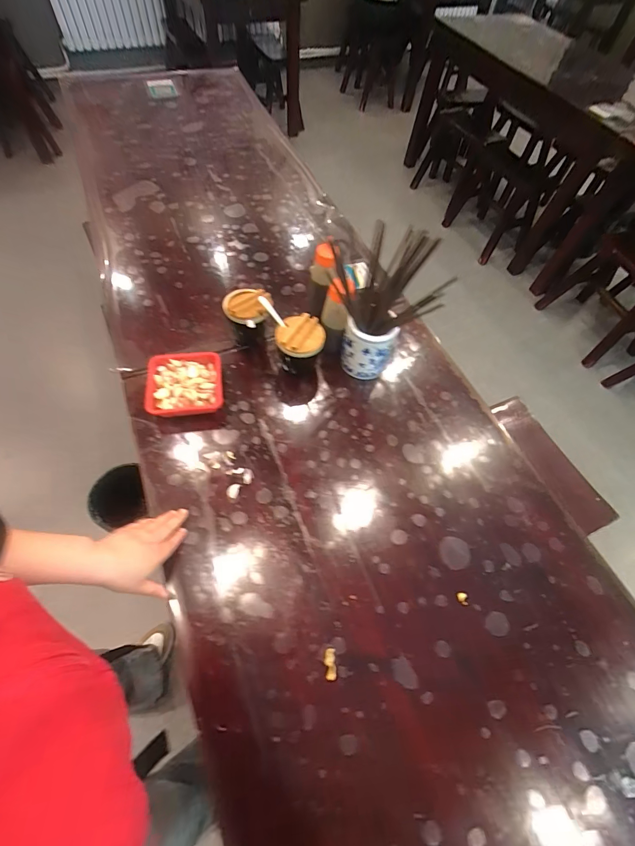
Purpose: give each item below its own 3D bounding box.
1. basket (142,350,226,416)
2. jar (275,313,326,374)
[{"bbox_3d":[-0.252,-0.067,0.685,0.136,0.048,0.132,-4,61,-7],"label":"basket"},{"bbox_3d":[-0.034,-0.140,0.730,0.092,0.133,0.096,1,59,-1],"label":"jar"}]

